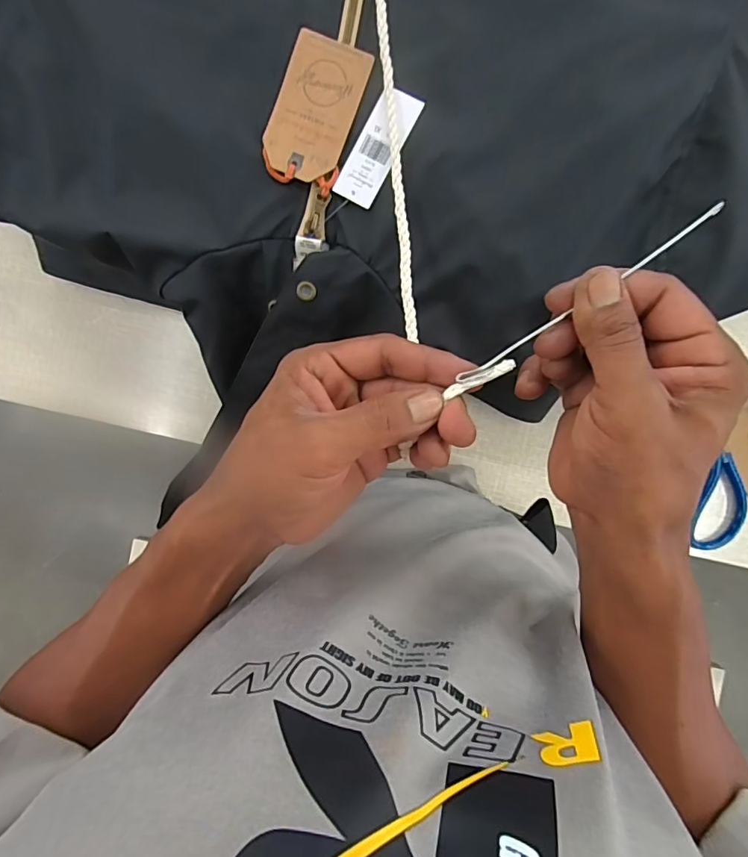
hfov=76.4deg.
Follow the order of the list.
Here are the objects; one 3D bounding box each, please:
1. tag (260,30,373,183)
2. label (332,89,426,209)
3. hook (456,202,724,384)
[{"bbox_3d":[-0.044,-0.236,0.352,0.059,0.004,0.099,21,94,0],"label":"tag"},{"bbox_3d":[0.003,-0.206,0.347,0.032,0.006,0.082,32,99,5],"label":"label"},{"bbox_3d":[0.091,-0.055,0.204,0.128,0.004,0.005,-34,88,8],"label":"hook"}]

